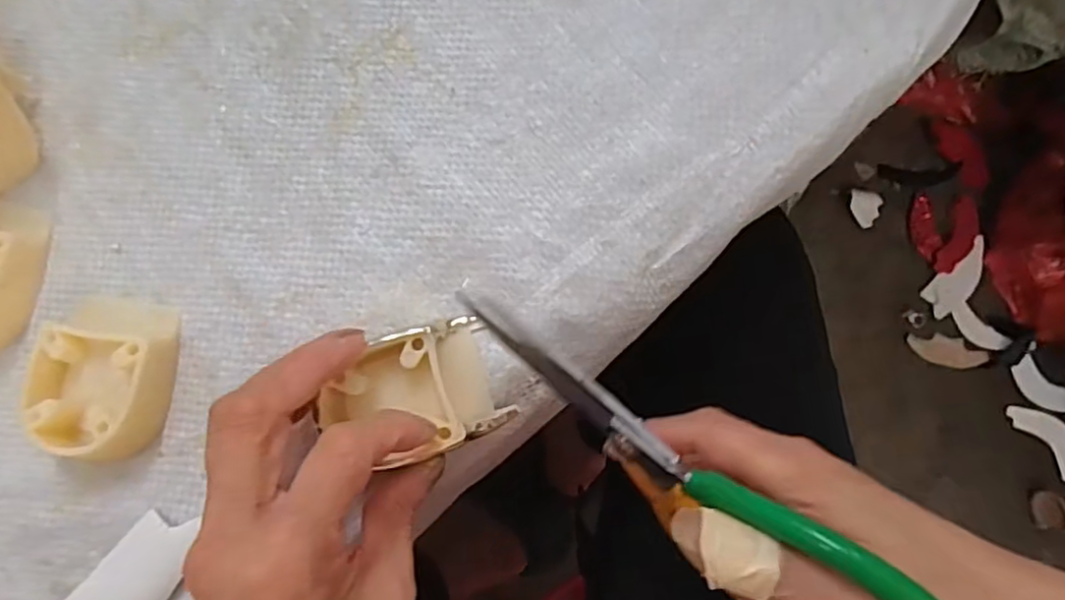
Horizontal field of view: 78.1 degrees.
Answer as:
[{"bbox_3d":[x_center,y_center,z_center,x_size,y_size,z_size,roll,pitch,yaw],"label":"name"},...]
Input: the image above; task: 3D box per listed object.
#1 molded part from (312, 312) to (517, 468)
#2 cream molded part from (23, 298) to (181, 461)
[{"bbox_3d":[-0.045,0.035,0.247,0.063,0.022,0.045,-17,87,-6],"label":"molded part"},{"bbox_3d":[-0.167,0.029,0.254,0.045,0.022,0.058,3,85,4],"label":"cream molded part"}]

